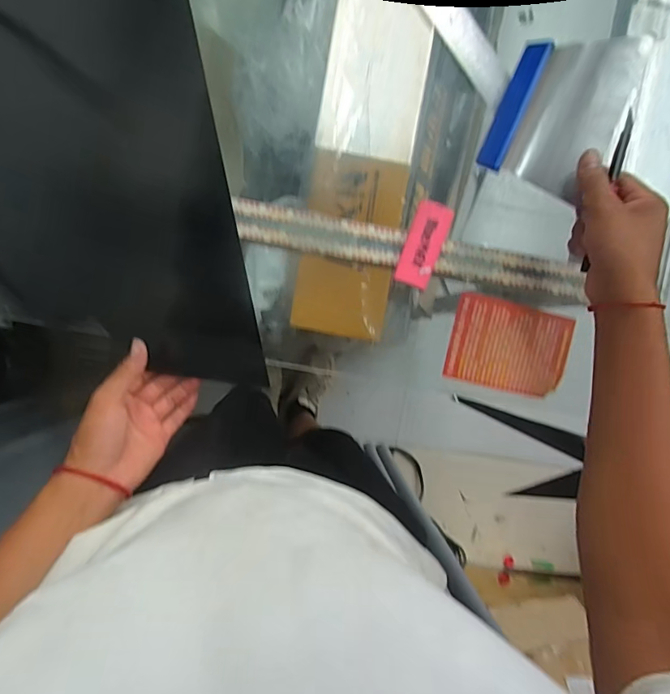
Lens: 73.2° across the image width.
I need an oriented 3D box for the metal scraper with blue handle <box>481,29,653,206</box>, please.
[{"bbox_3d":[0.224,-0.235,0.456,0.118,0.020,0.156,24,95,30],"label":"metal scraper with blue handle"}]

